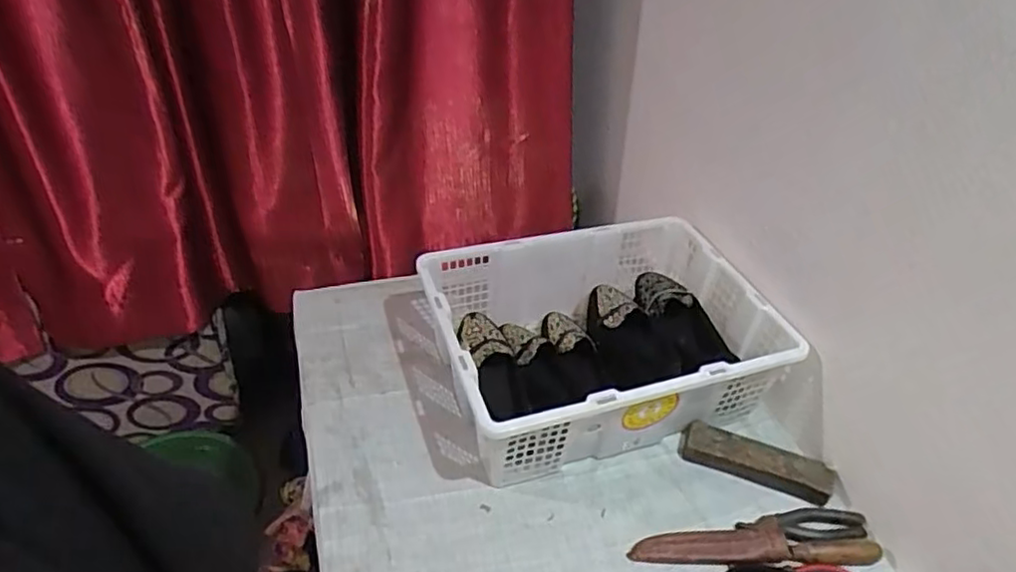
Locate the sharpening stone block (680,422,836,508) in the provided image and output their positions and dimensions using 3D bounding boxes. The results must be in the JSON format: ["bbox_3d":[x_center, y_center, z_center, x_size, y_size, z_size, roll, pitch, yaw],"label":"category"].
[{"bbox_3d":[0.344,0.243,0.910,0.199,0.028,0.057,16,40,14],"label":"sharpening stone block"}]

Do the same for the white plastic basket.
[{"bbox_3d":[0.138,0.068,0.998,0.492,0.156,0.394,-8,40,-15],"label":"white plastic basket"}]

